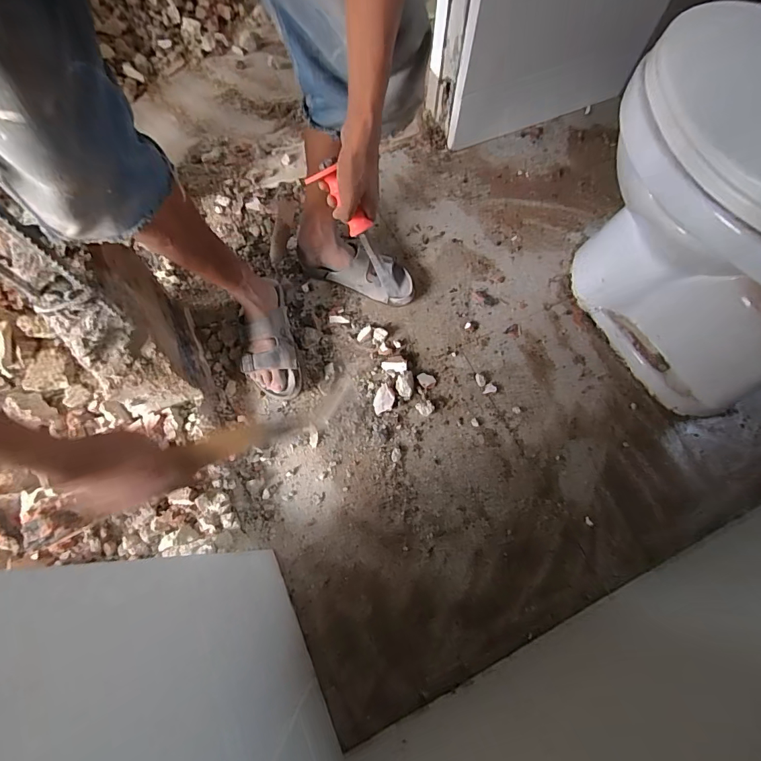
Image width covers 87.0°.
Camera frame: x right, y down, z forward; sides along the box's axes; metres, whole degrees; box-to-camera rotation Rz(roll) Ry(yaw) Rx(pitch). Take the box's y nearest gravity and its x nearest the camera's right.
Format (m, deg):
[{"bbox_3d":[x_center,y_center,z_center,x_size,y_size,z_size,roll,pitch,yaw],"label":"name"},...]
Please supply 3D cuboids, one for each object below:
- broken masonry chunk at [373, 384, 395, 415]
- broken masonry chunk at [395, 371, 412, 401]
[{"bbox_3d":[0.007,0.038,0.795,0.037,0.009,0.062,18,69,5],"label":"broken masonry chunk"},{"bbox_3d":[0.047,0.008,0.799,0.032,0.016,0.057,0,69,-2],"label":"broken masonry chunk"}]

